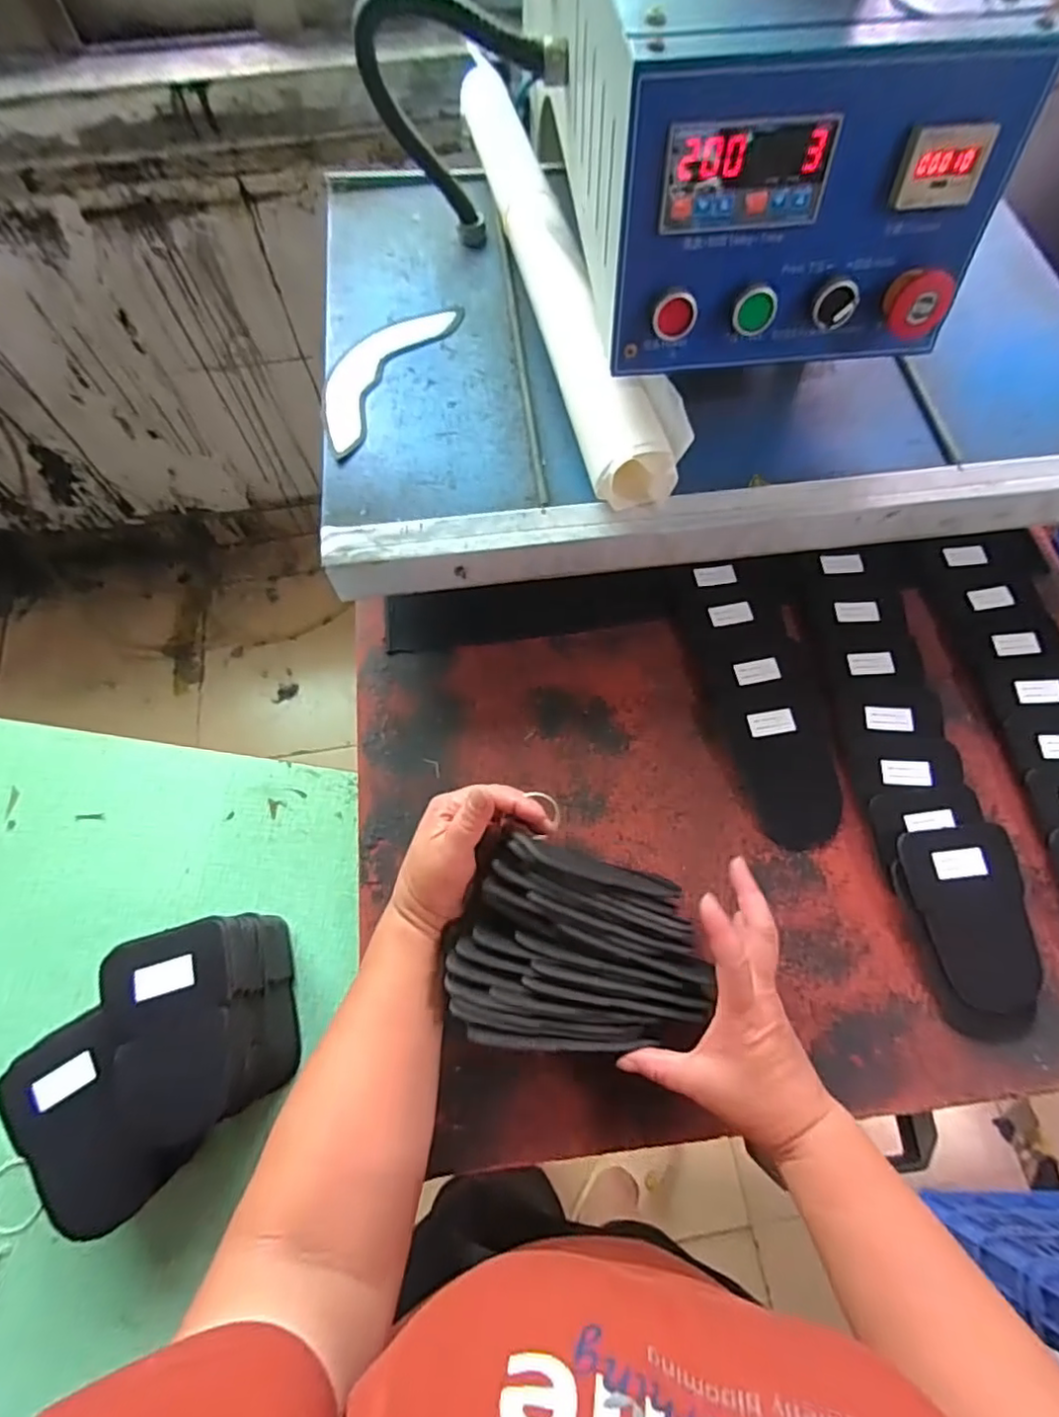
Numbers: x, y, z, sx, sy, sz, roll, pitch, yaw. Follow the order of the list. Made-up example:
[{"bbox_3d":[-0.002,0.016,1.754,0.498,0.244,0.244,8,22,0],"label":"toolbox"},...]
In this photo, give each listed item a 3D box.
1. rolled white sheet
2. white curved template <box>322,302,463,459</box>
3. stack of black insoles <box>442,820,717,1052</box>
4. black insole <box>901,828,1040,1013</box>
[{"bbox_3d":[0.027,-0.407,0.564,0.077,0.058,0.530,-14,69,-4],"label":"rolled white sheet"},{"bbox_3d":[-0.139,-0.310,0.554,0.071,0.005,0.197,26,71,11],"label":"white curved template"},{"bbox_3d":[0.035,0.165,0.418,0.168,0.063,0.127,14,69,7],"label":"stack of black insoles"},{"bbox_3d":[0.349,0.162,0.480,0.084,0.011,0.136,-8,75,0],"label":"black insole"}]

